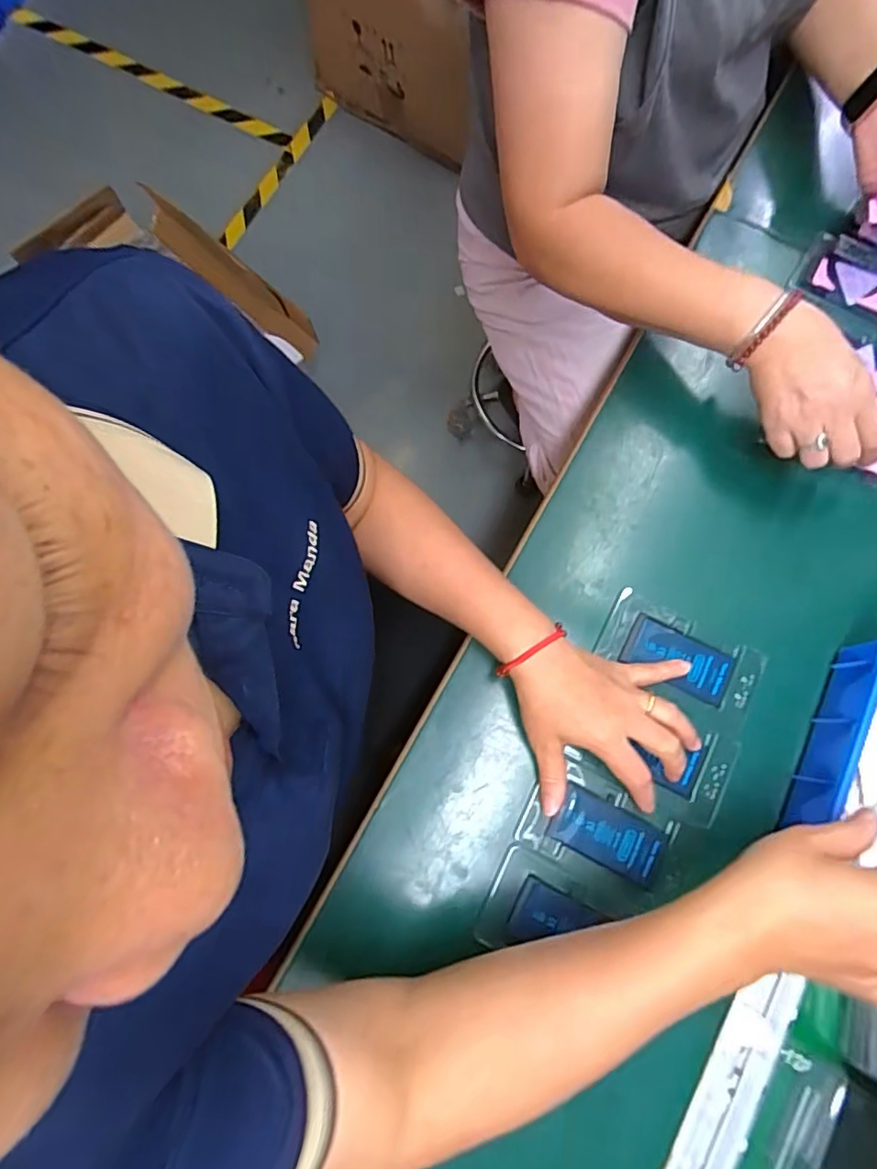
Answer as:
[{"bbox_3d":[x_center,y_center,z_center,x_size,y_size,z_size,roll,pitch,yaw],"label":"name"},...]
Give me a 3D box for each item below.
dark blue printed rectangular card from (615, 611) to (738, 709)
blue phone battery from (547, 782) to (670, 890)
[{"bbox_3d":[0.198,0.061,0.486,0.085,0.006,0.044,31,79,9],"label":"dark blue printed rectangular card"},{"bbox_3d":[0.130,0.193,0.453,0.082,0.008,0.044,25,79,6],"label":"blue phone battery"}]

